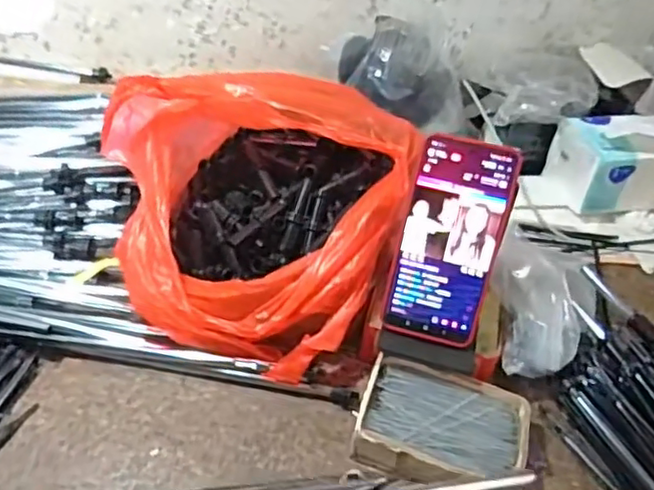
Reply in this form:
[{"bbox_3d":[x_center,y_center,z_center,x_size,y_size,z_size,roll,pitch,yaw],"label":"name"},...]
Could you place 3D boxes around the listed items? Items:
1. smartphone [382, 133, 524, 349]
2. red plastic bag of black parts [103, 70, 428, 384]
[{"bbox_3d":[0.098,-0.001,0.499,0.078,0.164,0.005,14,13,9],"label":"smartphone"},{"bbox_3d":[-0.067,-0.054,0.571,0.272,0.173,0.263,17,43,14],"label":"red plastic bag of black parts"}]

